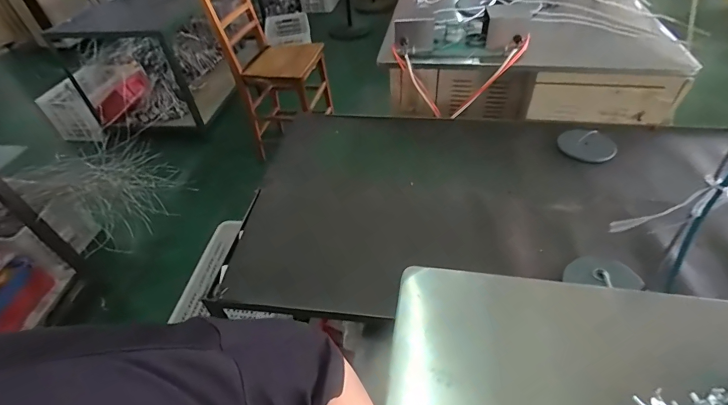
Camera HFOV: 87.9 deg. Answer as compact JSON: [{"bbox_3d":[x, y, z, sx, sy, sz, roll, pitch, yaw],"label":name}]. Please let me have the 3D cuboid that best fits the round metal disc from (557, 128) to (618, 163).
[{"bbox_3d":[0.642,-0.170,1.089,0.122,0.038,0.152,-33,51,-25],"label":"round metal disc"}]

